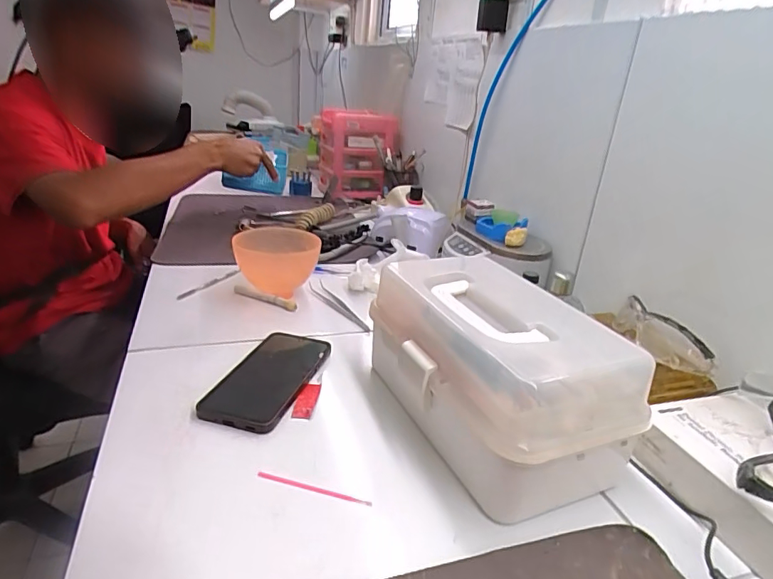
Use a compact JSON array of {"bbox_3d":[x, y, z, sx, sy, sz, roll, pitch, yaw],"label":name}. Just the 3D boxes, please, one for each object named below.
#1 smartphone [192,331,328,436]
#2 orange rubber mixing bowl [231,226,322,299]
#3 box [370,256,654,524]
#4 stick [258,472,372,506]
[{"bbox_3d":[-0.122,0.093,0.528,0.084,0.013,0.166,9,24,10],"label":"smartphone"},{"bbox_3d":[-0.155,-0.037,0.724,0.117,0.086,0.107,4,23,-2],"label":"orange rubber mixing bowl"},{"bbox_3d":[0.093,0.075,0.460,0.155,0.130,0.259,-5,25,-22],"label":"box"},{"bbox_3d":[-0.059,0.160,0.398,0.095,0.004,0.006,9,24,11],"label":"stick"}]

